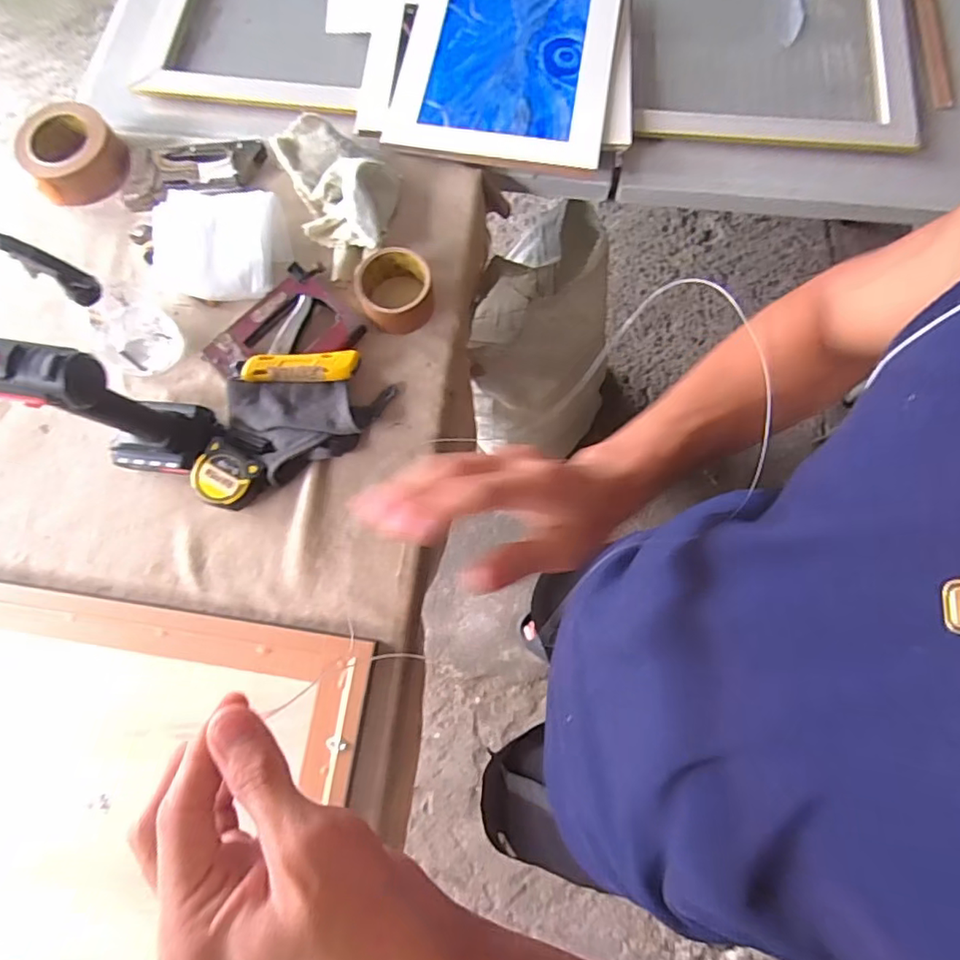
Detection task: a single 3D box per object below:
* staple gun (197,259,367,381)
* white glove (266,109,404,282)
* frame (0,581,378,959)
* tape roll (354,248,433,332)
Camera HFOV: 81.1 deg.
[{"bbox_3d":[-0.226,-0.168,0.662,0.123,0.029,0.167,41,79,12],"label":"staple gun"},{"bbox_3d":[-0.172,-0.364,0.701,0.131,0.053,0.201,-31,75,-7],"label":"white glove"},{"bbox_3d":[-0.370,0.311,0.543,0.471,0.022,0.373,8,74,4],"label":"frame"},{"bbox_3d":[-0.099,-0.223,0.657,0.083,0.049,0.086,-1,74,2],"label":"tape roll"}]

